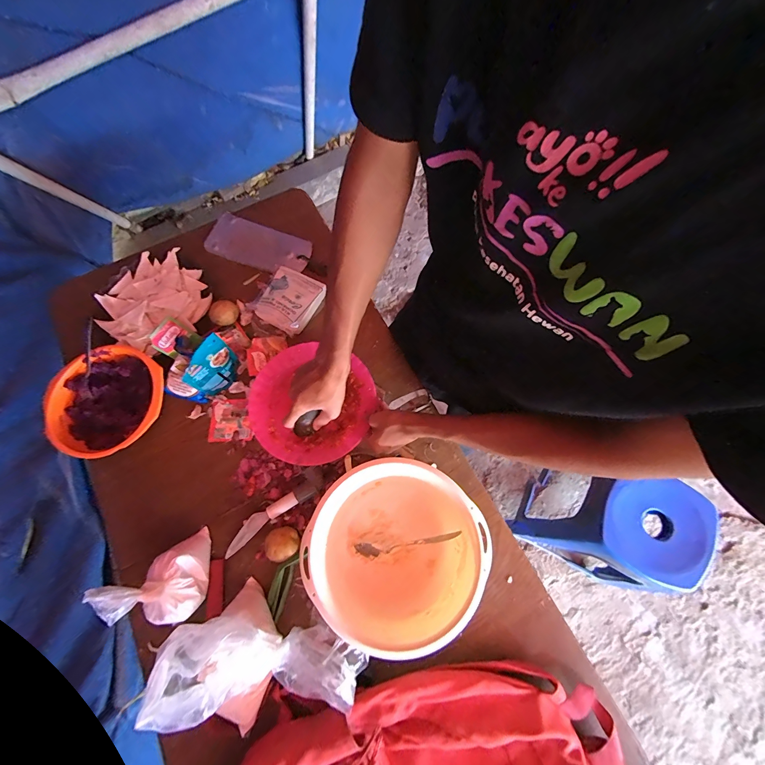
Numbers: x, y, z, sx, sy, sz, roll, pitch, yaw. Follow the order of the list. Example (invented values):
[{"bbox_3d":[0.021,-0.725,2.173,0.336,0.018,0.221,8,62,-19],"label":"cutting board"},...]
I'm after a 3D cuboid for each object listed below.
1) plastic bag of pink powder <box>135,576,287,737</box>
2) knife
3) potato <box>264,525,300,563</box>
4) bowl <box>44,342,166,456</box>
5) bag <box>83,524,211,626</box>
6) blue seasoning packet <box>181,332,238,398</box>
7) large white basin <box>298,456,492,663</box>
[{"bbox_3d":[-0.216,0.373,0.444,0.137,0.134,0.147,24,74,10],"label":"plastic bag of pink powder"},{"bbox_3d":[-0.190,0.224,0.557,0.172,0.021,0.029,-35,74,-9],"label":"knife"},{"bbox_3d":[-0.164,0.260,0.534,0.060,0.038,0.048,-26,73,-7],"label":"potato"},{"bbox_3d":[-0.488,0.039,0.600,0.201,0.055,0.199,-1,72,2],"label":"bowl"},{"bbox_3d":[-0.307,0.288,0.477,0.087,0.145,0.104,-35,74,-9],"label":"bag"},{"bbox_3d":[-0.300,-0.025,0.589,0.020,0.116,0.091,31,75,11],"label":"blue seasoning packet"},{"bbox_3d":[0.019,0.247,0.503,0.244,0.092,0.239,-1,72,2],"label":"large white basin"}]

